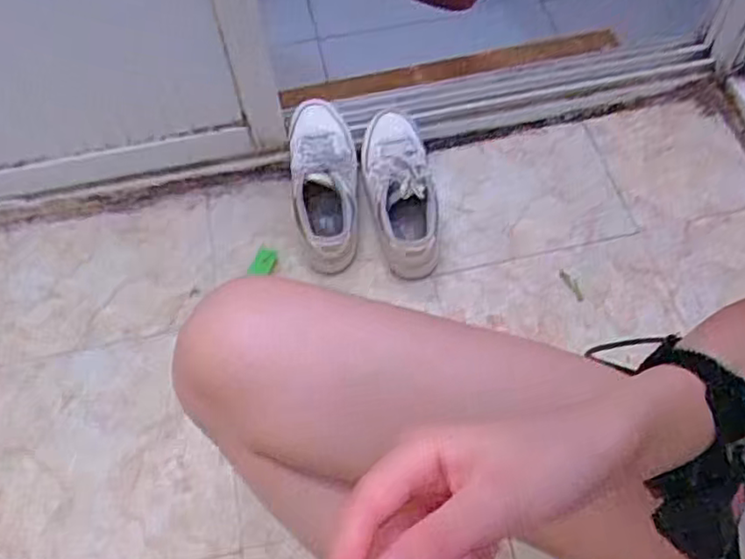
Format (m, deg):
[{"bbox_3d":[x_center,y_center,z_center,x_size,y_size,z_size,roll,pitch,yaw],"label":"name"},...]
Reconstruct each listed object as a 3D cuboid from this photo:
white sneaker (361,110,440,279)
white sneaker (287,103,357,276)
[{"bbox_3d":[0.031,-0.142,0.938,0.083,0.109,0.258,-7,58,-6],"label":"white sneaker"},{"bbox_3d":[-0.069,-0.143,0.950,0.089,0.118,0.247,-1,57,-2],"label":"white sneaker"}]

